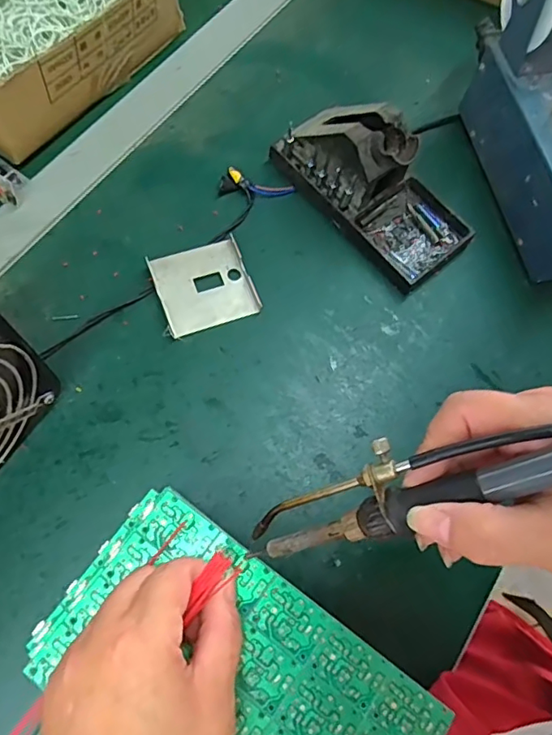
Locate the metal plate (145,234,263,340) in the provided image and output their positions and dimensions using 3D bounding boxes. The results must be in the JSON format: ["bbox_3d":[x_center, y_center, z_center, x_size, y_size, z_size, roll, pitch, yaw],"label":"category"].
[{"bbox_3d":[-0.053,-0.060,0.396,0.068,0.012,0.062,-21,72,-12],"label":"metal plate"}]

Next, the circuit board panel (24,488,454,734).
[{"bbox_3d":[-0.018,0.148,0.253,0.182,0.008,0.103,35,69,12],"label":"circuit board panel"}]

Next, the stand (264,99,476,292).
[{"bbox_3d":[0.079,-0.148,0.409,0.080,0.070,0.162,-37,76,-16],"label":"stand"}]

